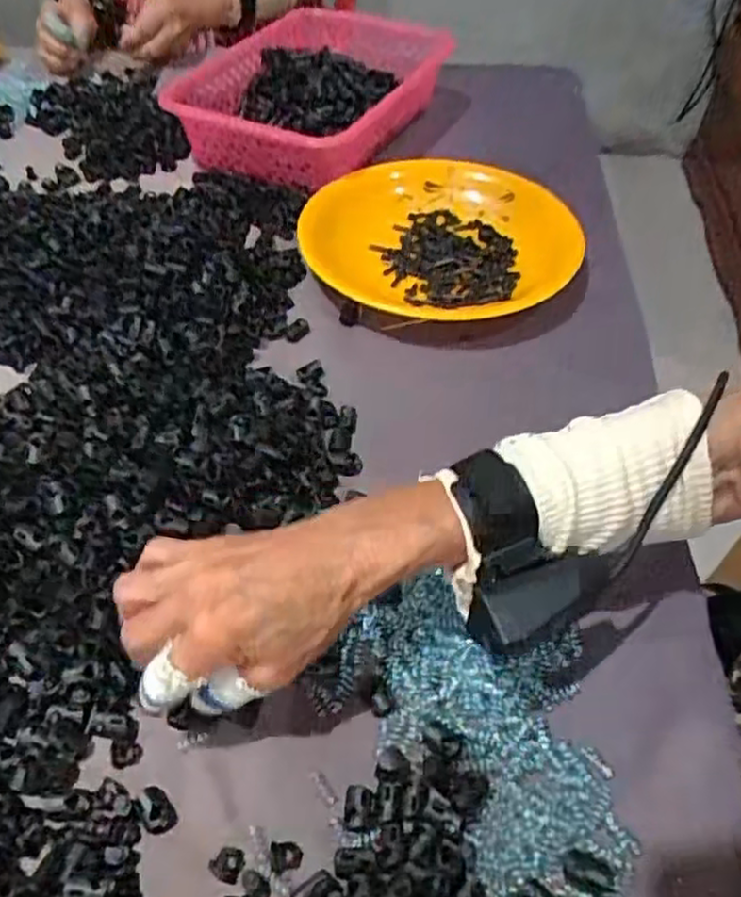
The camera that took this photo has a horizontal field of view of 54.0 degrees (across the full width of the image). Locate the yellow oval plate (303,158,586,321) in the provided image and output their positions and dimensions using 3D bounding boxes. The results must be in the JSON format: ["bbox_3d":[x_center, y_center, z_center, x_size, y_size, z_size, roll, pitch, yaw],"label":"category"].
[{"bbox_3d":[0.066,-0.187,0.651,0.237,0.038,0.238,17,51,13],"label":"yellow oval plate"}]

